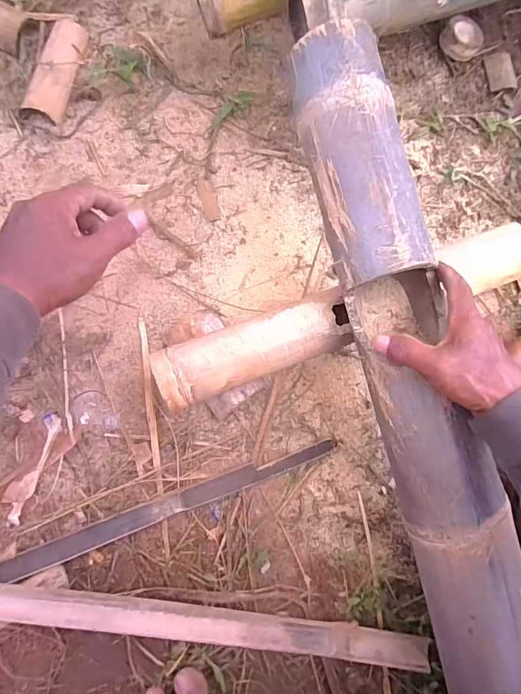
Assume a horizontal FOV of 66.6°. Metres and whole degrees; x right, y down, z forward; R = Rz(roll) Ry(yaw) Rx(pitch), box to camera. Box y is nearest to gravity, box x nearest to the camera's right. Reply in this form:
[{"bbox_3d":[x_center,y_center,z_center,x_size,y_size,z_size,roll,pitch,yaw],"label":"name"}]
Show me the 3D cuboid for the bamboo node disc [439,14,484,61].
[{"bbox_3d":[0.321,-0.494,0.636,0.066,0.029,0.069,0,78,-1],"label":"bamboo node disc"}]

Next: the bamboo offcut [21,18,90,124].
[{"bbox_3d":[-0.323,-0.444,0.631,0.064,0.022,0.198,8,78,1],"label":"bamboo offcut"}]

